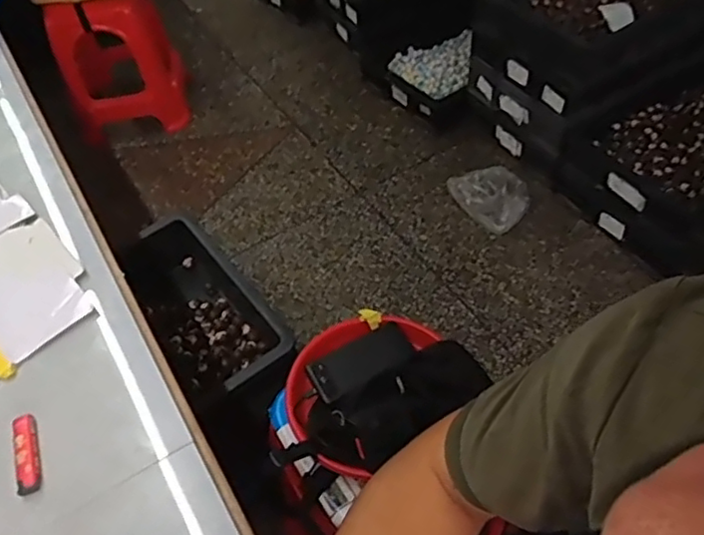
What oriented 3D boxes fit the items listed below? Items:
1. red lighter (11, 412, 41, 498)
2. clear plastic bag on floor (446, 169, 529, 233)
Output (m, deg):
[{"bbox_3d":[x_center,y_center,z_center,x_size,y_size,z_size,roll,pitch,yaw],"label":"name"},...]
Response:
[{"bbox_3d":[-0.305,0.173,0.590,0.019,0.014,0.081,-20,51,-11],"label":"red lighter"},{"bbox_3d":[0.383,-0.202,1.715,0.163,0.055,0.219,-29,53,-17],"label":"clear plastic bag on floor"}]

